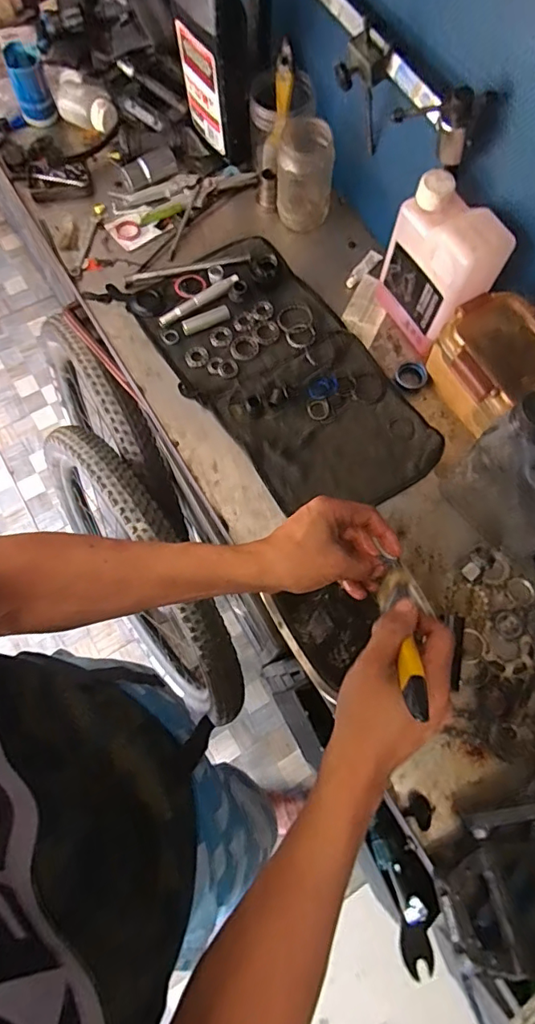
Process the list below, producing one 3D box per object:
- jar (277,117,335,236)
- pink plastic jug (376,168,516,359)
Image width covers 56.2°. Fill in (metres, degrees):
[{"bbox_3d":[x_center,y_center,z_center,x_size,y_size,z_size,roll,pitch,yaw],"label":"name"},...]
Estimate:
[{"bbox_3d":[0.050,-0.466,0.695,0.077,0.108,0.073,2,71,-1],"label":"jar"},{"bbox_3d":[0.206,-0.281,0.610,0.075,0.179,0.132,-20,73,-8],"label":"pink plastic jug"}]

